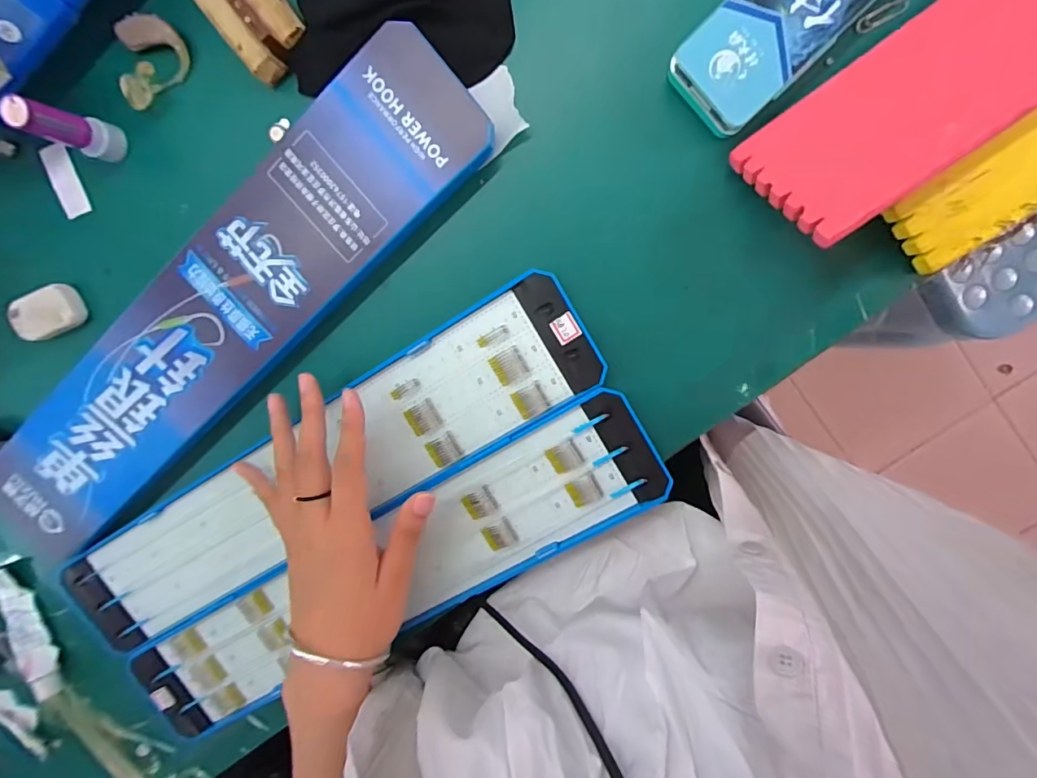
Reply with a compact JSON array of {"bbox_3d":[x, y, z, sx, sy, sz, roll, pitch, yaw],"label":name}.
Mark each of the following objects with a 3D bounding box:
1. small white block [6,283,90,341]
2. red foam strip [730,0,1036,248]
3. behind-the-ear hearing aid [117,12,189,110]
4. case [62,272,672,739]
[{"bbox_3d":[-0.329,-0.053,0.334,0.048,0.011,0.030,-22,99,8],"label":"small white block"},{"bbox_3d":[0.283,-0.204,0.232,0.353,0.007,0.083,-35,61,10],"label":"red foam strip"},{"bbox_3d":[-0.226,-0.202,0.298,0.037,0.017,0.050,-7,99,2],"label":"behind-the-ear hearing aid"},{"bbox_3d":[-0.132,0.109,0.363,0.461,0.017,0.177,-29,98,11],"label":"case"}]

